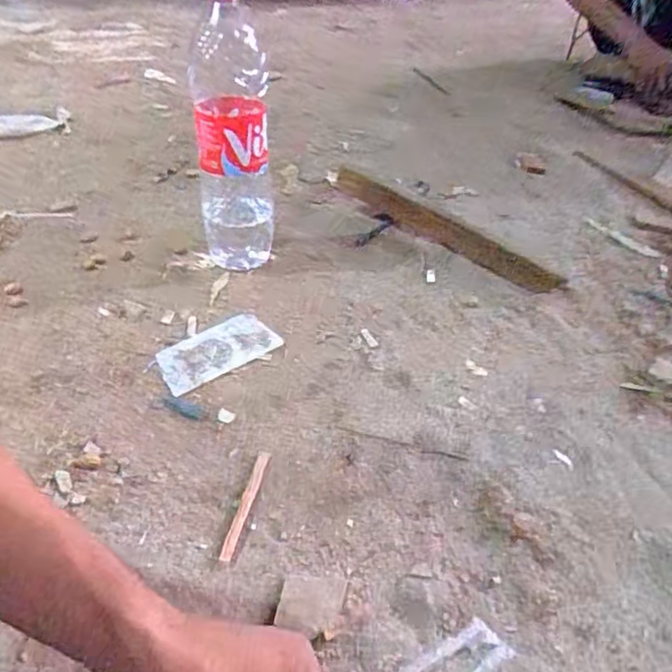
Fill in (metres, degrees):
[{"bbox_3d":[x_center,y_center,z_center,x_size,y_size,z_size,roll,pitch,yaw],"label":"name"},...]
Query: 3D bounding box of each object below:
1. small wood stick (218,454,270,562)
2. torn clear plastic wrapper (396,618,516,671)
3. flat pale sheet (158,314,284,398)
[{"bbox_3d":[-0.075,0.138,0.516,0.011,0.008,0.110,10,37,6],"label":"small wood stick"},{"bbox_3d":[0.069,0.233,0.420,0.114,0.006,0.038,-19,43,-28],"label":"torn clear plastic wrapper"},{"bbox_3d":[-0.131,0.013,0.672,0.132,0.004,0.075,-25,46,-34],"label":"flat pale sheet"}]

